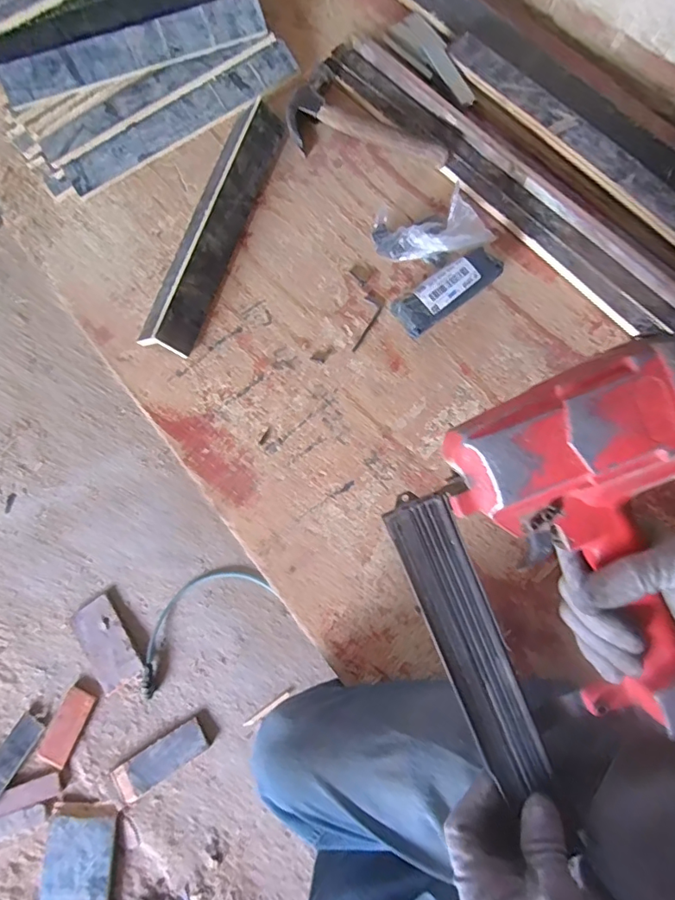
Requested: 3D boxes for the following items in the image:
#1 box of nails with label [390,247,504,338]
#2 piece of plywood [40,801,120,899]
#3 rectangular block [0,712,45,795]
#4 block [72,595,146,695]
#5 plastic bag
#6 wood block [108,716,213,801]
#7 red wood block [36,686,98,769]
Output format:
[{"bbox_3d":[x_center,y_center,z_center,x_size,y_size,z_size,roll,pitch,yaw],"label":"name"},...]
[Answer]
[{"bbox_3d":[0.133,-0.196,0.598,0.138,0.045,0.057,-36,74,-6],"label":"box of nails with label"},{"bbox_3d":[-0.565,0.901,1.049,0.155,0.024,0.218,1,74,2],"label":"piece of plywood"},{"bbox_3d":[-0.760,0.718,1.098,0.064,0.013,0.204,28,77,9],"label":"rectangular block"},{"bbox_3d":[-0.557,0.465,1.159,0.103,0.019,0.208,-34,76,-8],"label":"block"},{"bbox_3d":[0.118,-0.284,0.604,0.147,0.078,0.083,14,75,9],"label":"plastic bag"},{"bbox_3d":[-0.396,0.698,1.083,0.215,0.014,0.076,-31,76,-7],"label":"wood block"},{"bbox_3d":[-0.632,0.644,1.125,0.076,0.018,0.159,21,76,7],"label":"red wood block"}]

